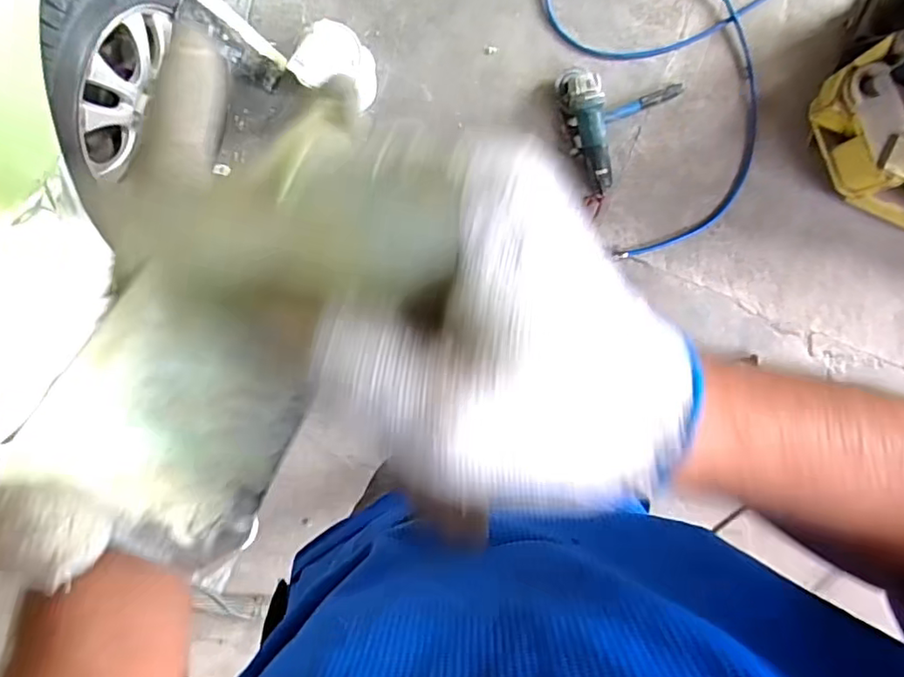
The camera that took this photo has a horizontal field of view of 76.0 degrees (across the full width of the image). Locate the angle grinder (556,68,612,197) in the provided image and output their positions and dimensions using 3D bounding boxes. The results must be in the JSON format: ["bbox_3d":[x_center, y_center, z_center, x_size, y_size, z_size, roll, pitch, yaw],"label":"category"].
[{"bbox_3d":[0.309,-0.479,1.320,0.102,0.079,0.295,-9,91,4],"label":"angle grinder"}]

